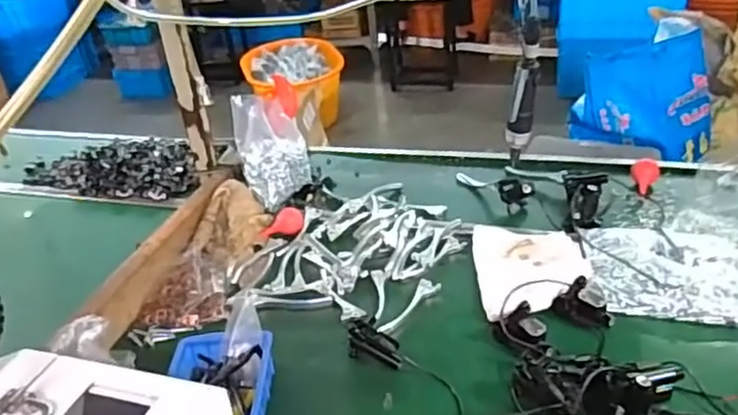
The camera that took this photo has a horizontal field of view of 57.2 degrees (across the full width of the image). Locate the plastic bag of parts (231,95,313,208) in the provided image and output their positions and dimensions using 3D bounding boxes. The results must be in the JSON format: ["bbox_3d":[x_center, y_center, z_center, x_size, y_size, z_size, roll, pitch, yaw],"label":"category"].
[{"bbox_3d":[-0.184,-0.108,1.332,0.144,0.225,0.058,-6,-13,-22],"label":"plastic bag of parts"}]

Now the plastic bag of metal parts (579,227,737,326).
[{"bbox_3d":[0.465,0.092,1.044,0.231,0.037,0.209,-1,33,8],"label":"plastic bag of metal parts"}]

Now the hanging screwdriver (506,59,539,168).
[{"bbox_3d":[0.249,-0.151,1.106,0.047,0.174,0.034,3,34,15],"label":"hanging screwdriver"}]

